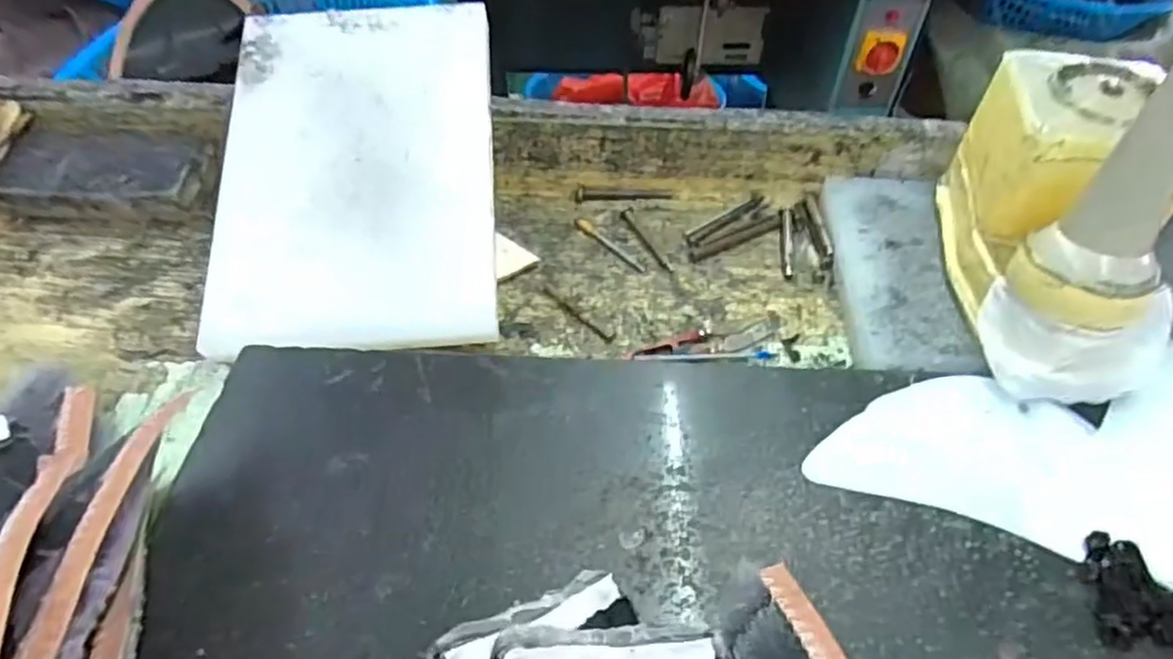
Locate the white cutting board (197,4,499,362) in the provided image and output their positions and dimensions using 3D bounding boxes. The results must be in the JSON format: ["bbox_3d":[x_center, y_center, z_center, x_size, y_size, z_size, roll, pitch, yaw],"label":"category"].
[{"bbox_3d":[-0.170,-0.126,0.511,0.194,0.016,0.289,-2,71,-7],"label":"white cutting board"}]

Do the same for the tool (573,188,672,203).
[{"bbox_3d":[0.033,-0.118,0.601,0.084,0.011,0.010,0,48,0],"label":"tool"}]

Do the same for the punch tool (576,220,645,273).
[{"bbox_3d":[0.018,-0.070,0.555,0.010,0.004,0.081,-31,55,-27],"label":"punch tool"}]

